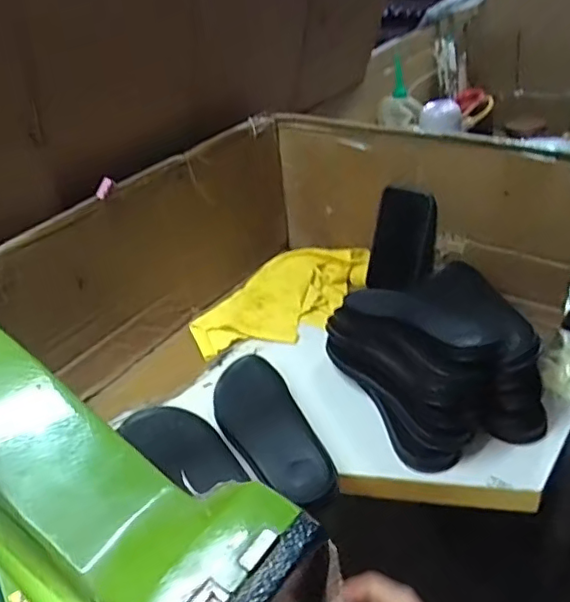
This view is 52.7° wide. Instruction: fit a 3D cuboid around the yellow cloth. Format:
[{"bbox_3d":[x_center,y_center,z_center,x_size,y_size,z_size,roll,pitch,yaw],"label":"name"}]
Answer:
[{"bbox_3d":[-0.006,-0.002,0.902,0.181,0.038,0.287,17,43,30],"label":"yellow cloth"}]

